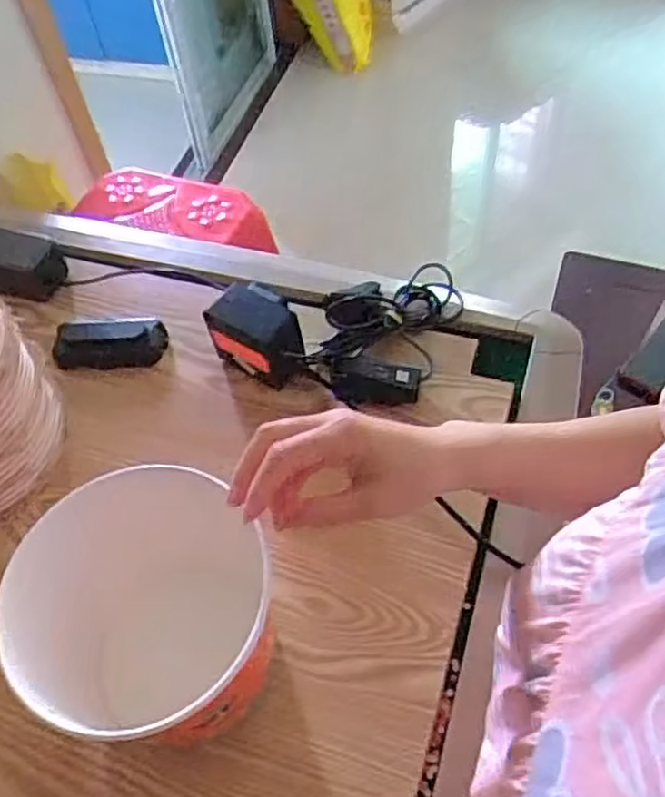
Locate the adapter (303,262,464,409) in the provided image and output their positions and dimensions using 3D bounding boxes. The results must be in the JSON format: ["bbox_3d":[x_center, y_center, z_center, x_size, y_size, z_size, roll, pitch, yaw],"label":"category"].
[{"bbox_3d":[0.051,-0.072,0.675,0.132,0.049,0.175,7,55,10],"label":"adapter"}]

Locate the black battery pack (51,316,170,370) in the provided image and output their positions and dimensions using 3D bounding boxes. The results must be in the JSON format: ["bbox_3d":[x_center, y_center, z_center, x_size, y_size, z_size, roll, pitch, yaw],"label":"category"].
[{"bbox_3d":[-0.220,-0.056,0.699,0.109,0.034,0.040,-6,54,0],"label":"black battery pack"}]

